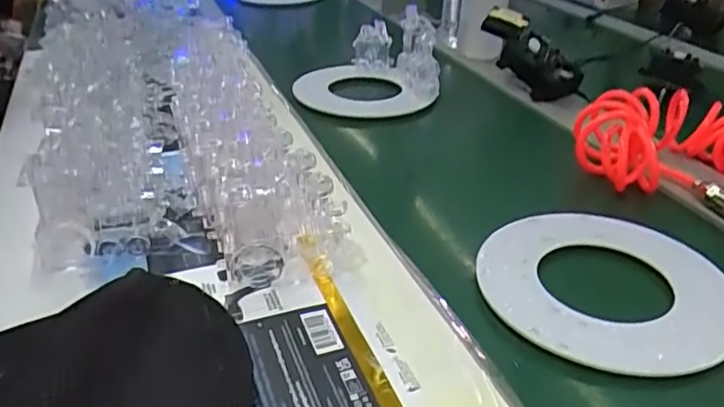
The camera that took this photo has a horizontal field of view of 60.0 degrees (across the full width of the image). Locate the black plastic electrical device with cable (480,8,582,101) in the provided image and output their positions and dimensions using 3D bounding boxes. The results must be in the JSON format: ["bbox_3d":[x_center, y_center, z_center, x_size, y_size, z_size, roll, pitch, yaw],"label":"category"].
[{"bbox_3d":[0.232,-0.205,0.870,0.080,0.052,0.148,-20,63,-31],"label":"black plastic electrical device with cable"}]

